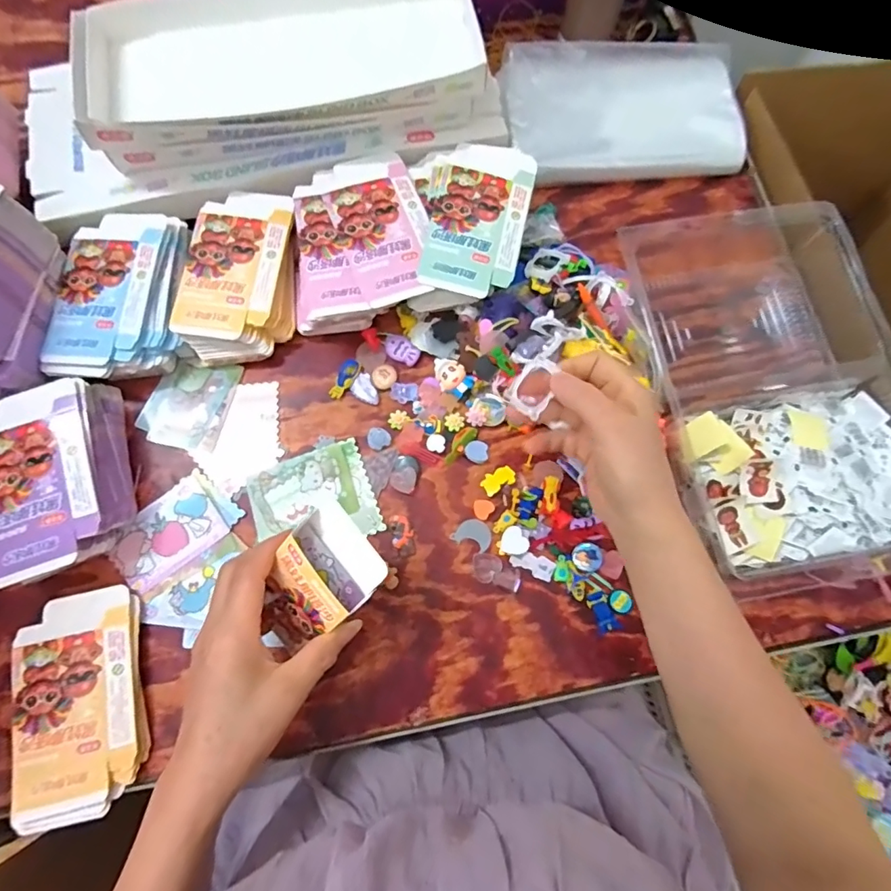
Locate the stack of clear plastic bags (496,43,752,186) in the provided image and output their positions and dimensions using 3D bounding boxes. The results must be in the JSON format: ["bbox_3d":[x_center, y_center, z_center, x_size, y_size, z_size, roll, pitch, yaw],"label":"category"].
[{"bbox_3d":[0.187,-0.359,0.536,0.247,0.041,0.163,-7,74,-3],"label":"stack of clear plastic bags"}]

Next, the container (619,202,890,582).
[{"bbox_3d":[0.287,-0.062,0.451,0.204,0.063,0.346,-5,74,-2],"label":"container"}]

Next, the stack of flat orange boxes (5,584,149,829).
[{"bbox_3d":[-0.277,0.195,0.381,0.086,0.019,0.156,-9,74,-3],"label":"stack of flat orange boxes"}]

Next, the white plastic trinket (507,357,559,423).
[{"bbox_3d":[0.066,-0.043,0.368,0.030,0.004,0.042,39,113,20],"label":"white plastic trinket"}]

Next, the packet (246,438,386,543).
[{"bbox_3d":[-0.114,0.048,0.434,0.100,0.007,0.084,-19,75,-6],"label":"packet"}]

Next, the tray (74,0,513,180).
[{"bbox_3d":[-0.133,-0.347,0.470,0.370,0.078,0.172,-5,74,-2],"label":"tray"}]

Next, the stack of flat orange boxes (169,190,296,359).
[{"bbox_3d":[-0.189,-0.154,0.470,0.098,0.047,0.149,2,74,0],"label":"stack of flat orange boxes"}]

